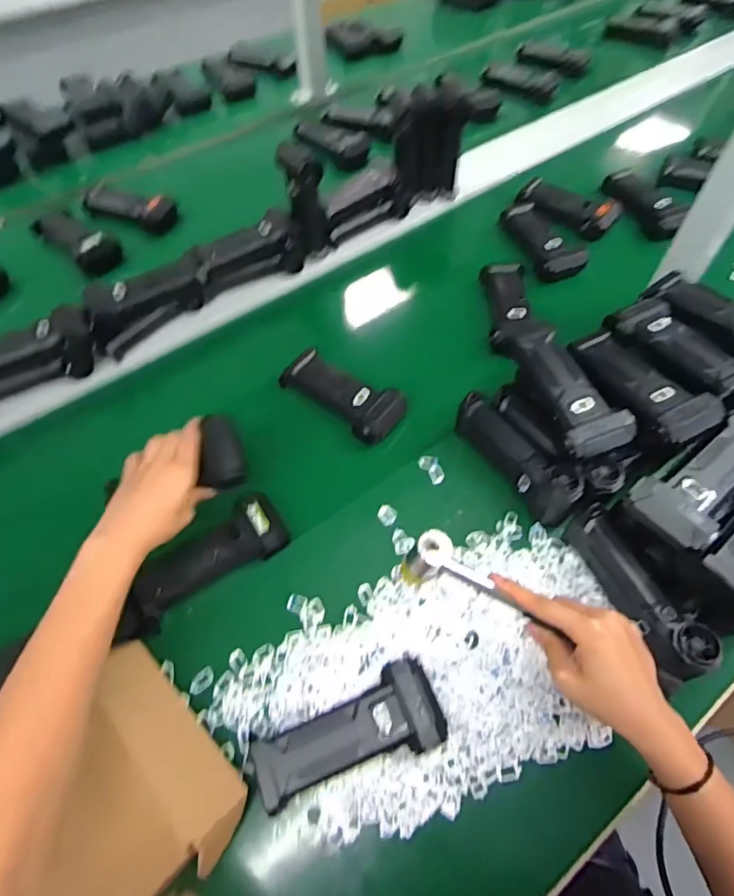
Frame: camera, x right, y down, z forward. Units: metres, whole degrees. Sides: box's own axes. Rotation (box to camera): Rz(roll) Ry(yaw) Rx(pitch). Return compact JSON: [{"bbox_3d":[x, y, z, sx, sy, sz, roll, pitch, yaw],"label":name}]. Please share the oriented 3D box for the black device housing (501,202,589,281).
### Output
[{"bbox_3d":[0.267,-0.327,0.764,0.075,0.025,0.162,-21,60,-12],"label":"black device housing"}]

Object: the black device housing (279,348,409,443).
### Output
[{"bbox_3d":[-0.034,-0.069,0.615,0.160,0.035,0.072,29,63,18],"label":"black device housing"}]

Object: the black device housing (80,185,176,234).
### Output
[{"bbox_3d":[-0.411,-0.409,0.849,0.181,0.048,0.061,13,59,9],"label":"black device housing"}]

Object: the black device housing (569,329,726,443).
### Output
[{"bbox_3d":[0.276,-0.067,0.506,0.085,0.038,0.156,-33,63,-18],"label":"black device housing"}]

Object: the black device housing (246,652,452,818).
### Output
[{"bbox_3d":[-0.014,0.238,0.410,0.154,0.038,0.068,-19,60,-11],"label":"black device housing"}]

